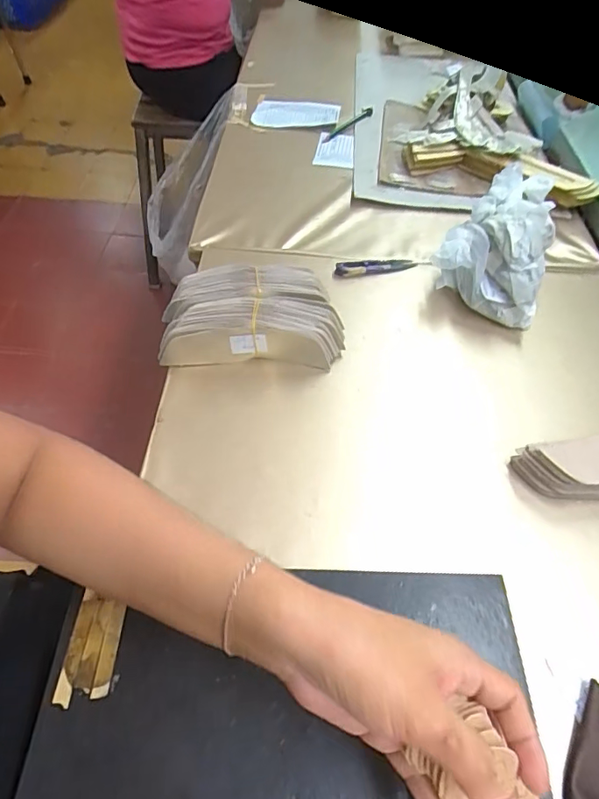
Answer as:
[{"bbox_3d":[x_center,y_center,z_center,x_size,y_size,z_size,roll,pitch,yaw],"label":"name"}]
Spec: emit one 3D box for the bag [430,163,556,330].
[{"bbox_3d":[0.225,-0.183,0.563,0.120,0.101,0.172,16,54,10],"label":"bag"}]

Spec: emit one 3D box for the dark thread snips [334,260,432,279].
[{"bbox_3d":[0.101,-0.163,0.598,0.122,0.015,0.022,-11,54,-10],"label":"dark thread snips"}]

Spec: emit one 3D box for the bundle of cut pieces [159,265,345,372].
[{"bbox_3d":[-0.046,-0.085,0.505,0.182,0.058,0.104,0,53,-1],"label":"bundle of cut pieces"}]

